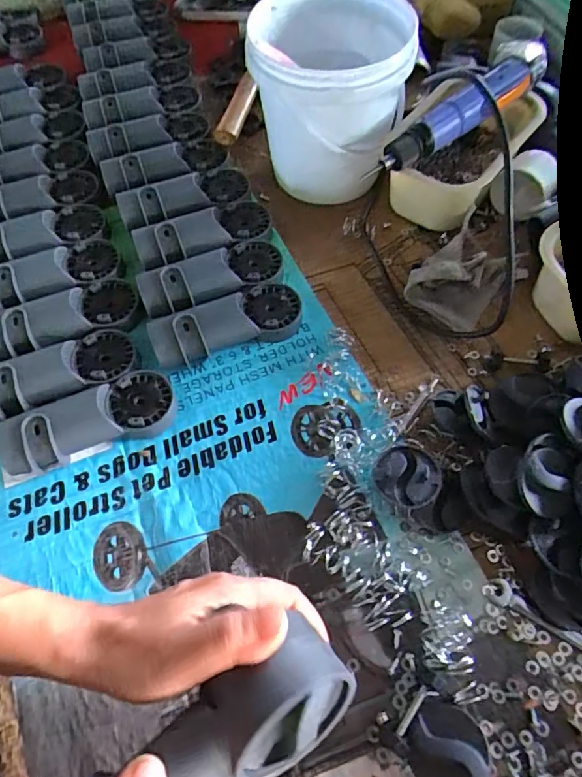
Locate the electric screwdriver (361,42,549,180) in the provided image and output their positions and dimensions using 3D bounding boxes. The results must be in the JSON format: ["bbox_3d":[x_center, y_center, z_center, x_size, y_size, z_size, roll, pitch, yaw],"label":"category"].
[{"bbox_3d":[0.191,-0.304,0.565,0.249,0.052,0.057,-40,68,-16],"label":"electric screwdriver"}]

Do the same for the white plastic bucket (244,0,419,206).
[{"bbox_3d":[0.046,-0.342,0.616,0.173,0.189,0.172,-1,61,1],"label":"white plastic bucket"}]

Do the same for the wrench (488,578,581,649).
[{"bbox_3d":[0.217,0.194,0.413,0.117,0.004,0.020,28,66,16],"label":"wrench"}]

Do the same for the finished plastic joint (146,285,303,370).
[{"bbox_3d":[-0.068,-0.070,0.543,0.162,0.039,0.066,-17,62,-8],"label":"finished plastic joint"}]

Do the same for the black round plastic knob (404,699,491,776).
[{"bbox_3d":[0.113,0.259,0.365,0.057,0.028,0.054,-1,61,1],"label":"black round plastic knob"}]

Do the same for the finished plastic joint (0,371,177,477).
[{"bbox_3d":[-0.196,0.031,0.494,0.163,0.041,0.060,-20,63,-9],"label":"finished plastic joint"}]

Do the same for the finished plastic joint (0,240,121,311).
[{"bbox_3d":[-0.277,-0.128,0.575,0.161,0.029,0.073,-23,63,-11],"label":"finished plastic joint"}]

